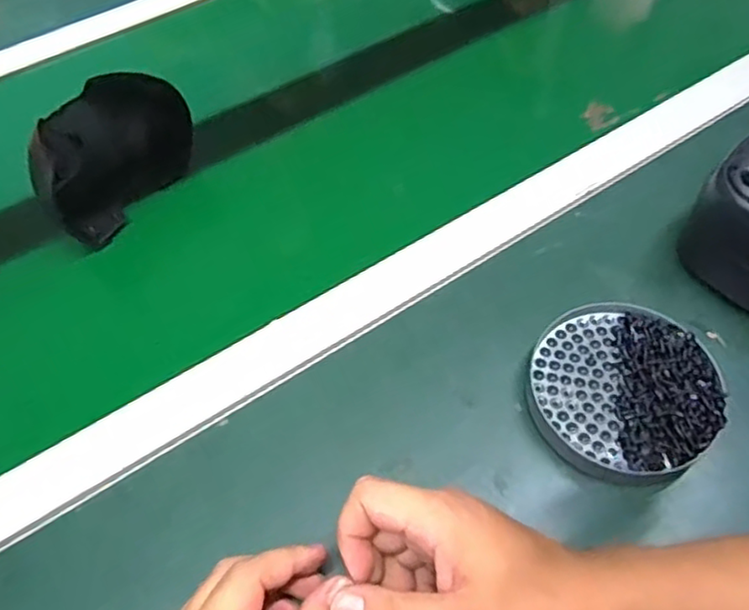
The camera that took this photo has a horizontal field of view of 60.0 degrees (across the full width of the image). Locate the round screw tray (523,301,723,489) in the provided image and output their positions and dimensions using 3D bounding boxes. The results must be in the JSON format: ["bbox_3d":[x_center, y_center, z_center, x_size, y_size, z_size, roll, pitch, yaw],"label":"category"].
[{"bbox_3d":[0.153,0.051,0.406,0.114,0.017,0.114,-1,56,2],"label":"round screw tray"}]

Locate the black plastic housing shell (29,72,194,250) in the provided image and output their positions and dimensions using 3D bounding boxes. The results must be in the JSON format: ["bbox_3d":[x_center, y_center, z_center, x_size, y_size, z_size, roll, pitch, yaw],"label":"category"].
[{"bbox_3d":[-0.203,-0.119,0.503,0.055,0.079,0.133,30,62,21],"label":"black plastic housing shell"}]

